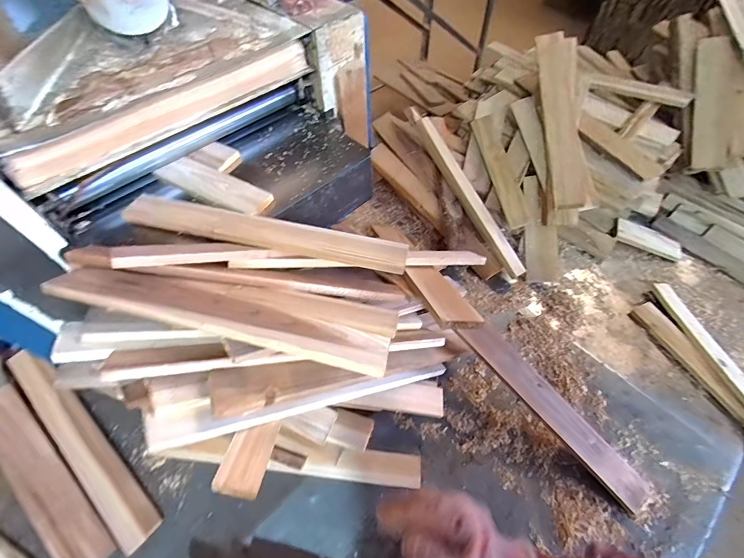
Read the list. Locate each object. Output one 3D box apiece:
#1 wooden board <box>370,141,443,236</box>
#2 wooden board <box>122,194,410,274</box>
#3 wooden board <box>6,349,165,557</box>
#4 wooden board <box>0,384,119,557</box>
[{"bbox_3d":[0.099,-0.252,0.981,0.068,0.037,0.320,-28,66,-17],"label":"wooden board"},{"bbox_3d":[-0.186,-0.078,0.612,0.495,0.029,0.064,12,56,8],"label":"wooden board"},{"bbox_3d":[-0.555,0.295,0.674,0.477,0.023,0.064,36,63,22],"label":"wooden board"},{"bbox_3d":[-0.595,0.347,0.637,0.407,0.025,0.075,35,62,21],"label":"wooden board"}]

